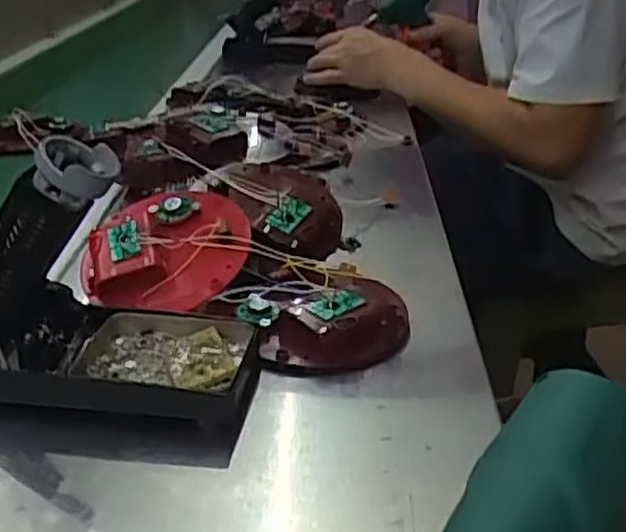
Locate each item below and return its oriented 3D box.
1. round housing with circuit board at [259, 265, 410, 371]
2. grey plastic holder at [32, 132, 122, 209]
[{"bbox_3d":[0.015,0.032,0.474,0.092,0.030,0.092,1,27,0],"label":"round housing with circuit board"},{"bbox_3d":[-0.119,-0.048,0.373,0.040,0.029,0.040,-7,28,-16],"label":"grey plastic holder"}]

